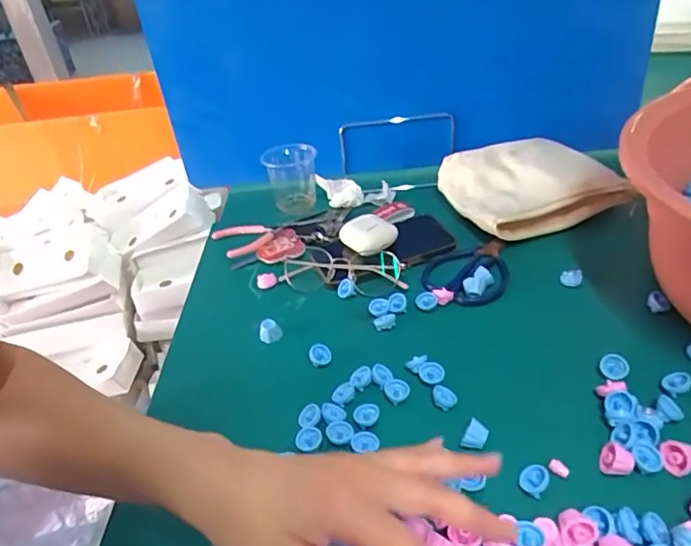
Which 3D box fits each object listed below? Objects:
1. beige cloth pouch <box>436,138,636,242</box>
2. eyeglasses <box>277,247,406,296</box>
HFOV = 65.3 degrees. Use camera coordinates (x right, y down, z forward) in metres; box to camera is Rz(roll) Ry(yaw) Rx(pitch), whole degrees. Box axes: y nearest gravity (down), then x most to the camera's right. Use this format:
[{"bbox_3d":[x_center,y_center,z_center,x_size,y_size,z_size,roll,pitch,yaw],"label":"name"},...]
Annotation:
[{"bbox_3d":[0.201,-0.103,0.610,0.160,0.067,0.138,-16,36,-13],"label":"beige cloth pouch"},{"bbox_3d":[-0.002,-0.004,0.547,0.127,0.027,0.059,5,36,16],"label":"eyeglasses"}]

